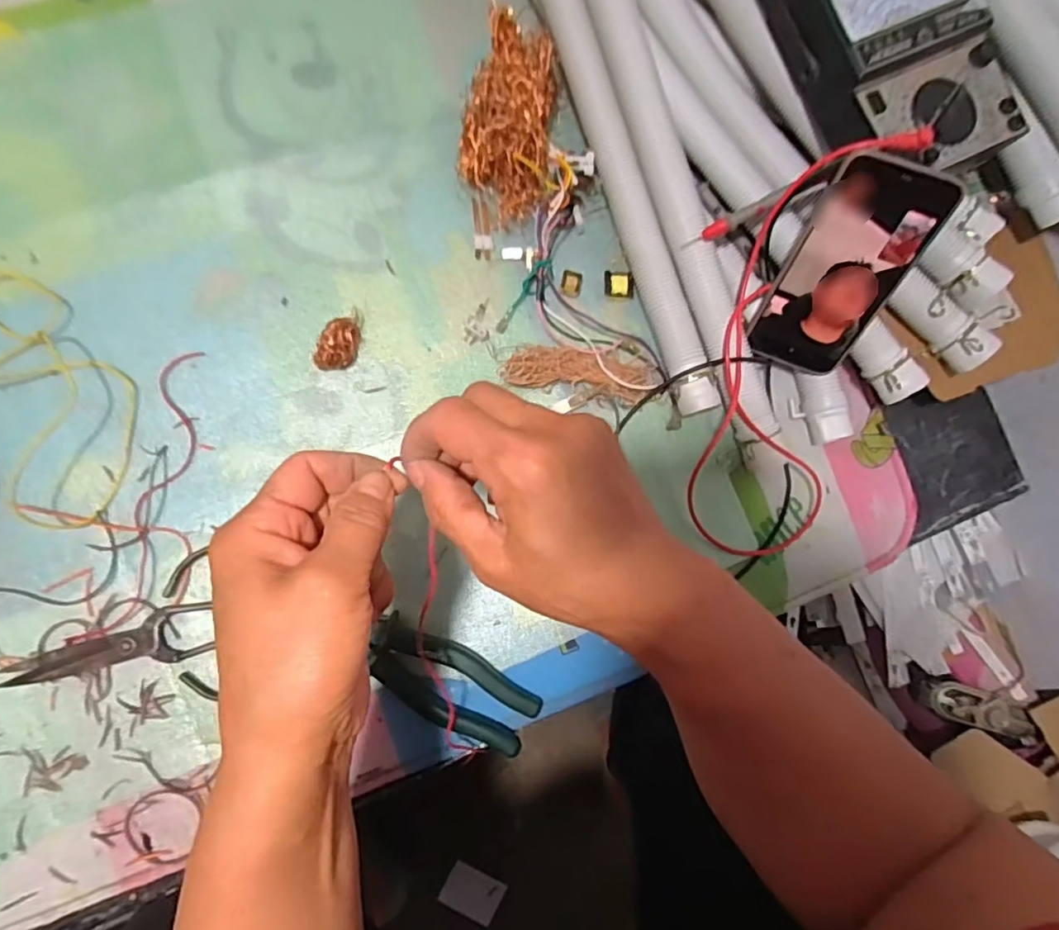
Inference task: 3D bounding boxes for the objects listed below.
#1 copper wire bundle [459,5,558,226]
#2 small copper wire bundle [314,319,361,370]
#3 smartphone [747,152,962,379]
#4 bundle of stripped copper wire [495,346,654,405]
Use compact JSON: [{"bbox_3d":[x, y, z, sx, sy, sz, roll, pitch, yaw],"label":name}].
[{"bbox_3d":[-0.016,-0.266,0.460,0.074,0.065,0.132,4,83,-5],"label":"copper wire bundle"},{"bbox_3d":[-0.147,-0.092,0.452,0.025,0.019,0.042,12,82,-4],"label":"small copper wire bundle"},{"bbox_3d":[0.222,-0.135,0.421,0.073,0.156,0.015,27,49,10],"label":"smartphone"},{"bbox_3d":[0.040,-0.076,0.464,0.120,0.027,0.041,8,83,-5],"label":"bundle of stripped copper wire"}]

